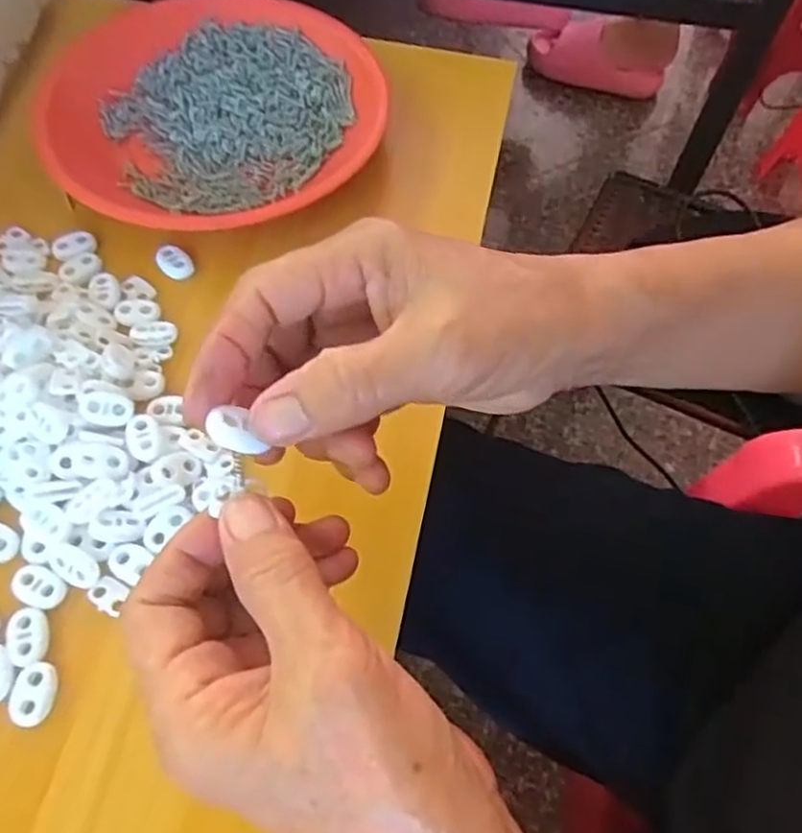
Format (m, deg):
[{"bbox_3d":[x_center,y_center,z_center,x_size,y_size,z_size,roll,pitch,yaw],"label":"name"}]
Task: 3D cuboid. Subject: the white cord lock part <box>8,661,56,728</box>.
[{"bbox_3d":[-0.141,0.106,0.272,0.016,0.004,0.023,4,61,1],"label":"white cord lock part"}]

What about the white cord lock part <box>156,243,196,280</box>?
[{"bbox_3d":[-0.120,-0.082,0.377,0.024,0.004,0.015,38,67,18],"label":"white cord lock part"}]

